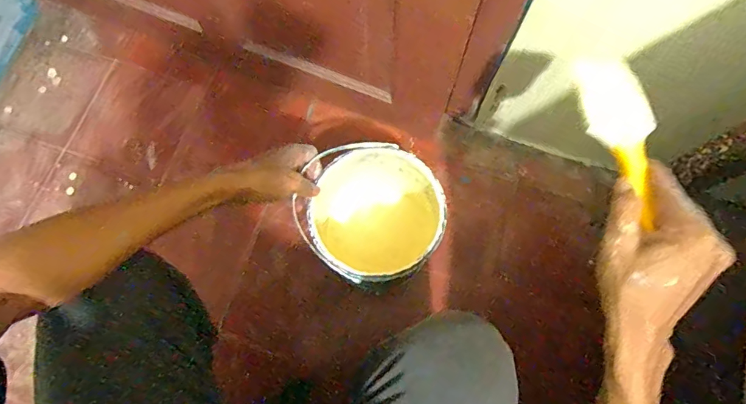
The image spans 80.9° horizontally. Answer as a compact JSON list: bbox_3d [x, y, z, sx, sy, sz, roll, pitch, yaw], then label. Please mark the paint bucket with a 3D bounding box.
[{"bbox_3d":[-0.001,0.028,0.634,0.192,0.163,0.181,0,74,0],"label":"paint bucket"}]

